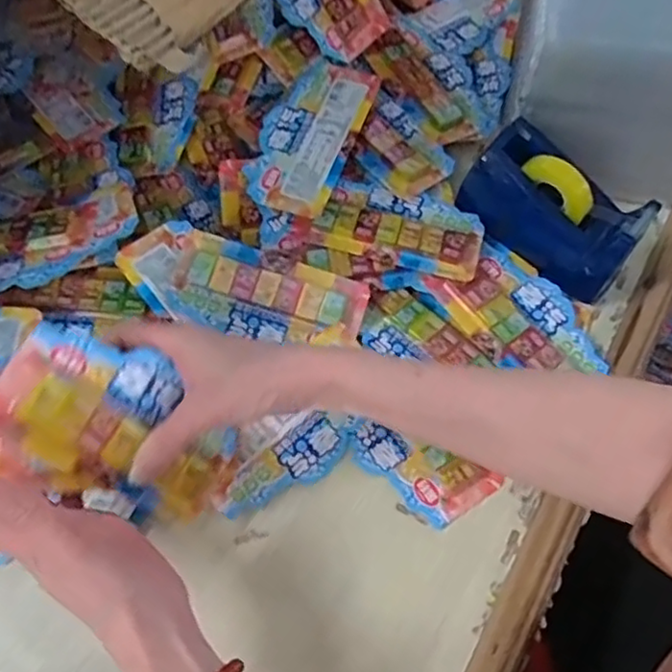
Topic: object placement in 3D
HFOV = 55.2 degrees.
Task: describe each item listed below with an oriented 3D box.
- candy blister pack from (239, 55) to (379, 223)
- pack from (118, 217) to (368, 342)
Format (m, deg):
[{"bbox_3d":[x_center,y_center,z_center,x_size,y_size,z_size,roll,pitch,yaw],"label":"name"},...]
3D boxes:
[{"bbox_3d":[-0.021,-0.169,0.535,0.078,0.025,0.150,20,66,9],"label":"candy blister pack"},{"bbox_3d":[-0.071,-0.037,0.478,0.180,0.010,0.067,18,66,8],"label":"pack"}]

